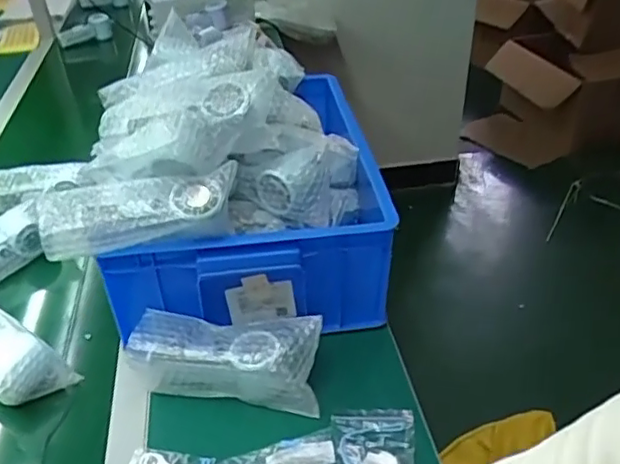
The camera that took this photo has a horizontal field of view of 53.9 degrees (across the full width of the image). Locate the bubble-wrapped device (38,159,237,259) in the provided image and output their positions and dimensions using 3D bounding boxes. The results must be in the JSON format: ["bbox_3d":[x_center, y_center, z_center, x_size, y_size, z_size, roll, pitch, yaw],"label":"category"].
[{"bbox_3d":[-0.178,-0.021,0.650,0.206,0.059,0.062,-10,36,-12],"label":"bubble-wrapped device"}]

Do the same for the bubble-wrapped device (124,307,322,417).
[{"bbox_3d":[-0.095,0.142,0.696,0.213,0.070,0.076,4,36,8],"label":"bubble-wrapped device"}]

